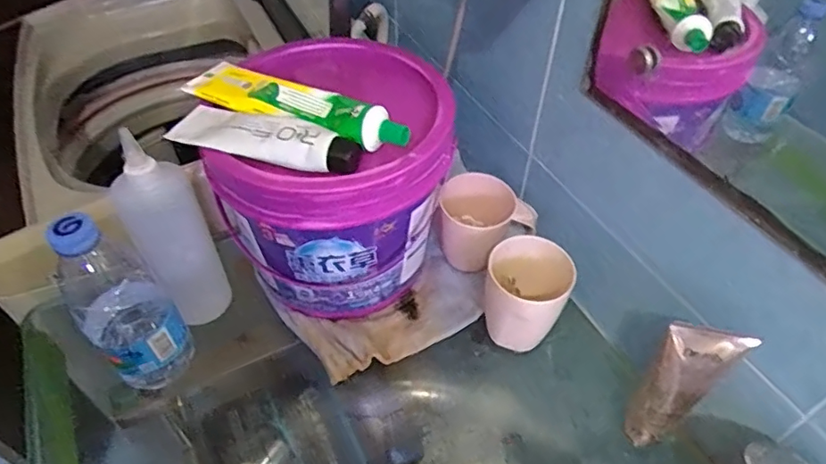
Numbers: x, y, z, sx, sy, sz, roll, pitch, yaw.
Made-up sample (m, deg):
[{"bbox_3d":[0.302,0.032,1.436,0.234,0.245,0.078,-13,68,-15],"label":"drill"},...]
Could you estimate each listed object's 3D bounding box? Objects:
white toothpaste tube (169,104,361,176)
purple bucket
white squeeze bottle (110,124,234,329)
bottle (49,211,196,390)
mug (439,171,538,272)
[{"bbox_3d":[-0.123,-0.078,0.444,0.162,0.024,0.048,19,50,16],"label":"white toothpaste tube"},{"bbox_3d":[-0.065,-0.043,0.569,0.201,0.213,0.228,5,47,4],"label":"purple bucket"},{"bbox_3d":[-0.221,0.009,0.506,0.060,0.192,0.066,-30,54,-25],"label":"white squeeze bottle"},{"bbox_3d":[-0.244,0.070,0.475,0.068,0.217,0.064,-30,54,-25],"label":"bottle"},{"bbox_3d":[0.077,-0.002,0.596,0.101,0.091,0.074,8,47,8],"label":"mug"}]

